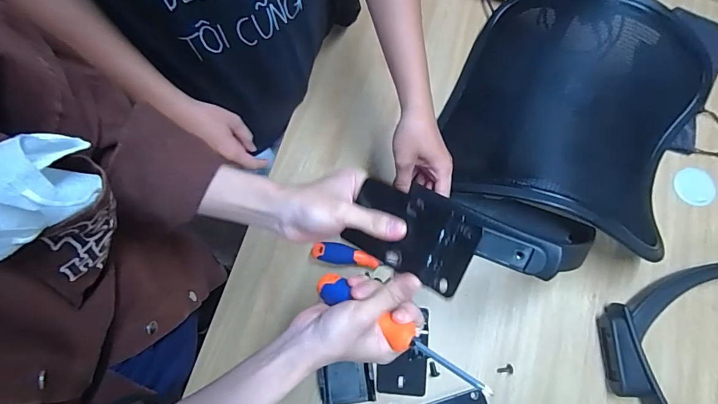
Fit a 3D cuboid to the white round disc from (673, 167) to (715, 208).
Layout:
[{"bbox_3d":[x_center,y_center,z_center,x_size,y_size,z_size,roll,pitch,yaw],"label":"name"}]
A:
[{"bbox_3d":[0.571,-0.026,0.685,0.073,0.008,0.063,7,73,1],"label":"white round disc"}]

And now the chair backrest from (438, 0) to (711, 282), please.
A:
[{"bbox_3d":[0.344,-0.144,0.643,0.359,0.132,0.418,21,74,5],"label":"chair backrest"}]

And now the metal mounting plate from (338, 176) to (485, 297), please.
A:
[{"bbox_3d":[0.048,0.026,0.372,0.115,0.009,0.078,26,93,23],"label":"metal mounting plate"}]

